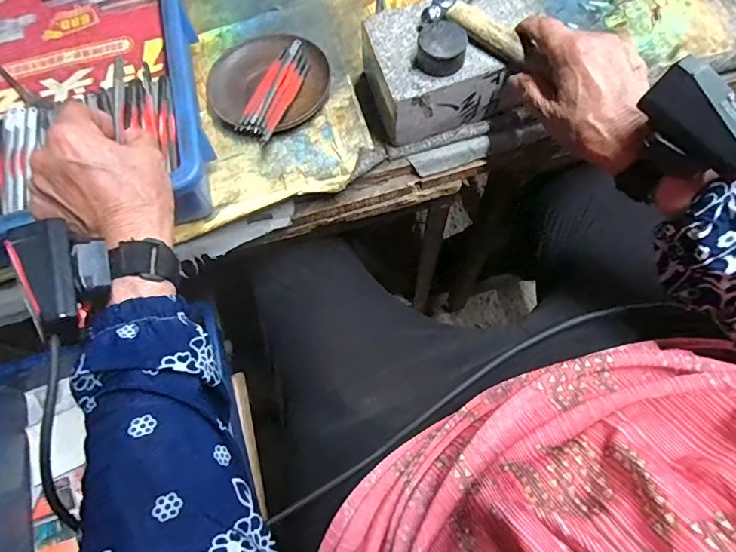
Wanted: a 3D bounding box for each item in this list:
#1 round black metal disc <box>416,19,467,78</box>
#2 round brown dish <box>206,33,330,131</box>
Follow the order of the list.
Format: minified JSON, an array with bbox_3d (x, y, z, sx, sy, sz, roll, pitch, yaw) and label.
[{"bbox_3d":[0.059,-0.182,0.365,0.036,0.026,0.040,13,70,5],"label":"round black metal disc"},{"bbox_3d":[-0.089,-0.181,0.435,0.112,0.026,0.100,-40,74,-13],"label":"round brown dish"}]

